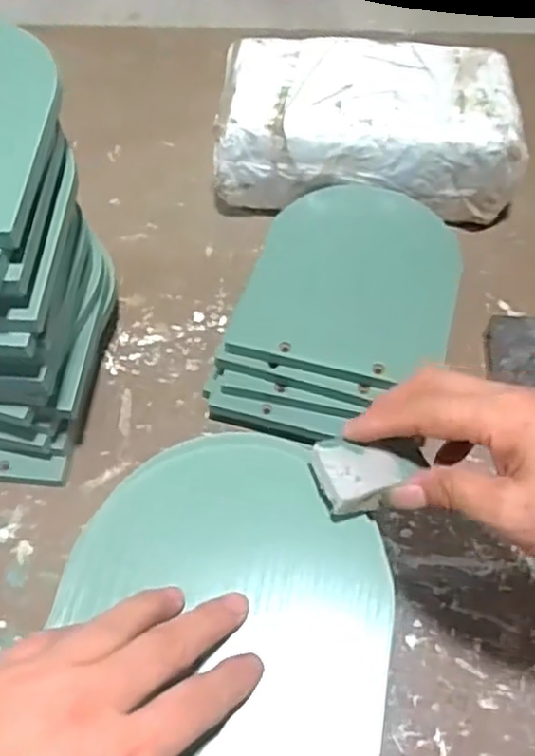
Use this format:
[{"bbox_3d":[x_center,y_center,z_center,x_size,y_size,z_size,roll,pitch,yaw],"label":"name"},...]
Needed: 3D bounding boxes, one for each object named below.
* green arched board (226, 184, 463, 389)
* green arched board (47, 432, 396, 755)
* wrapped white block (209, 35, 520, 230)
[{"bbox_3d":[0.065,-0.076,0.502,0.141,0.014,0.165,14,60,9],"label":"green arched board"},{"bbox_3d":[-0.020,0.109,0.308,0.145,0.012,0.178,9,59,6],"label":"green arched board"},{"bbox_3d":[0.080,-0.203,0.596,0.248,0.114,0.119,2,59,1],"label":"wrapped white block"}]

